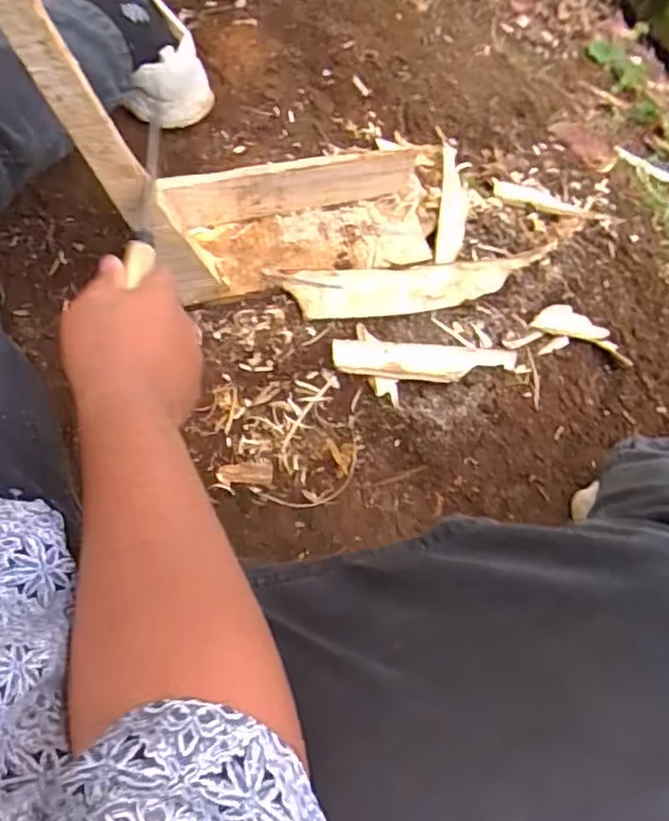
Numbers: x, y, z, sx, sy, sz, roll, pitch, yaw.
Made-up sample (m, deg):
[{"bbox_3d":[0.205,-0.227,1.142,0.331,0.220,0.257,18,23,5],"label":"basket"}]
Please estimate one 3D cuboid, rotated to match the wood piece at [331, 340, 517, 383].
[{"bbox_3d":[0.096,-0.051,0.662,0.203,0.014,0.042,0,78,-17],"label":"wood piece"}]

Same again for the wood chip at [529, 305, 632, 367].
[{"bbox_3d":[0.288,-0.091,0.729,0.119,0.014,0.044,21,62,0],"label":"wood chip"}]

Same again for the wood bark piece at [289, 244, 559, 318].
[{"bbox_3d":[0.116,-0.146,0.696,0.347,0.043,0.065,-10,78,-18],"label":"wood bark piece"}]

